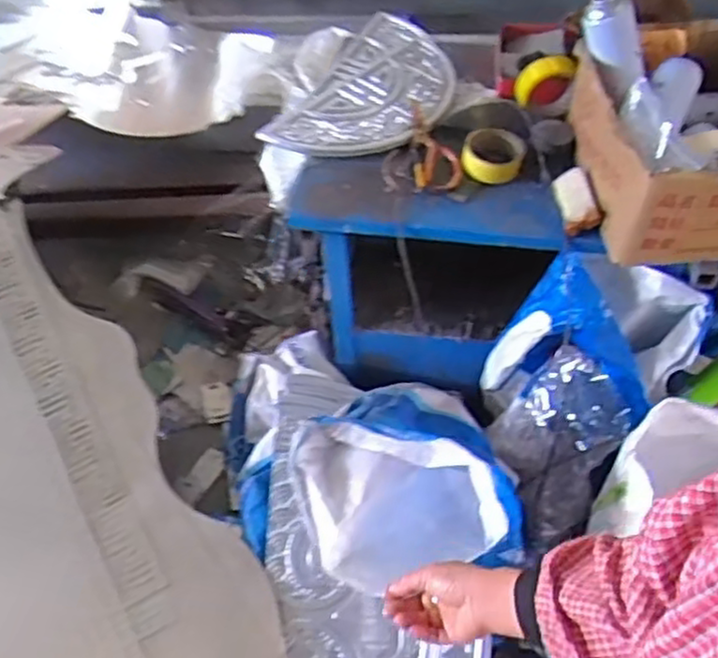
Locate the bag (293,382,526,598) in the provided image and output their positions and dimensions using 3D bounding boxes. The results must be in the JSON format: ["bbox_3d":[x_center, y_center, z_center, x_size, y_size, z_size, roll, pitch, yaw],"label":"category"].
[{"bbox_3d":[0.062,0.206,1.107,0.315,0.224,0.338,-8,53,-3],"label":"bag"}]

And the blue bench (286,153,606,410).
[{"bbox_3d":[0.127,-0.089,1.261,0.405,0.452,0.181,8,54,9],"label":"blue bench"}]

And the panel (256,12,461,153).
[{"bbox_3d":[0.035,-0.417,1.269,0.249,0.025,0.443,22,57,19],"label":"panel"}]

